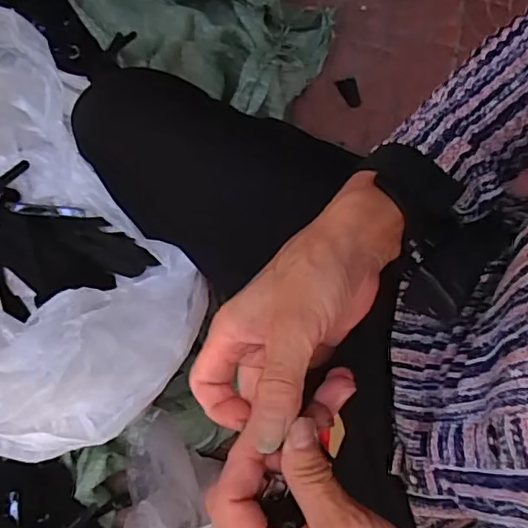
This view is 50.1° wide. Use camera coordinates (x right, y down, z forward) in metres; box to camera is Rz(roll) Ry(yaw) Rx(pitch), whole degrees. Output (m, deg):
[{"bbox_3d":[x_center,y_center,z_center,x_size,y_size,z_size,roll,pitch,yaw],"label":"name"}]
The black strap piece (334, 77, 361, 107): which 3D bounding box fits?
[{"bbox_3d":[0.145,-0.285,0.935,0.034,0.004,0.054,-28,81,-12],"label":"black strap piece"}]

